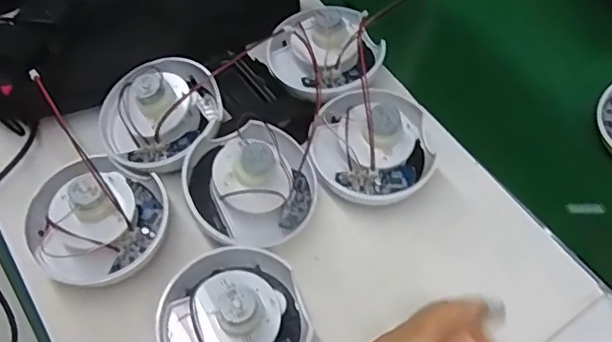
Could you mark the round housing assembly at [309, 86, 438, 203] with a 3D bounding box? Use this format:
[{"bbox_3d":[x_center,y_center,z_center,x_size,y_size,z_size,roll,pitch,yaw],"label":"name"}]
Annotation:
[{"bbox_3d":[0.058,-0.027,0.475,0.103,0.066,0.108,1,59,-1],"label":"round housing assembly"}]

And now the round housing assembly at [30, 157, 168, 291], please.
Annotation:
[{"bbox_3d":[-0.162,0.035,0.435,0.104,0.067,0.099,1,59,-1],"label":"round housing assembly"}]

